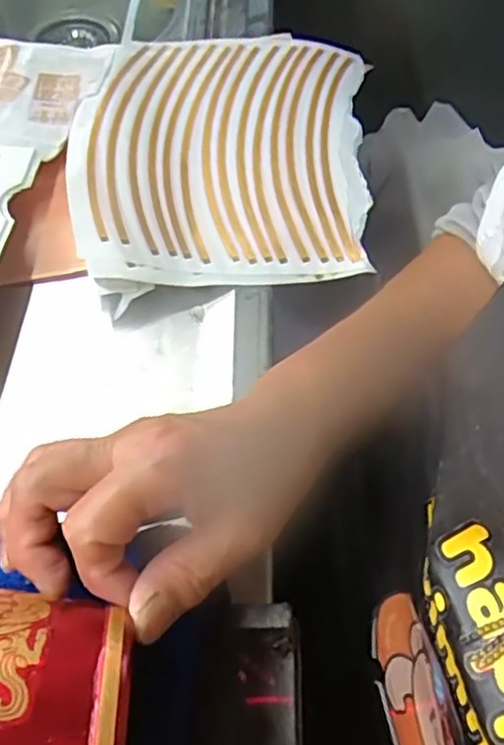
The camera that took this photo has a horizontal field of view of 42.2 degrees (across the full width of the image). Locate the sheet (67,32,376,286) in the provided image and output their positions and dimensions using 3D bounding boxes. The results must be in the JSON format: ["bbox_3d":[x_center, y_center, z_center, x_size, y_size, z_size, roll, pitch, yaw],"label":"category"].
[{"bbox_3d":[-0.024,-0.175,0.483,0.209,0.032,0.279,4,58,1],"label":"sheet"}]

